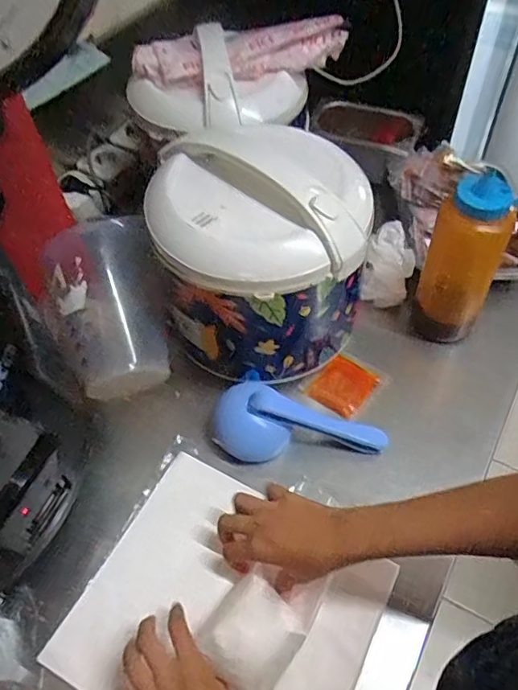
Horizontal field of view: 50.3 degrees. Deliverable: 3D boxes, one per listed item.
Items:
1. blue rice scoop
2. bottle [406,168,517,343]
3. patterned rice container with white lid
[{"bbox_3d":[0.042,0.096,0.630,0.190,0.063,0.092,19,55,16],"label":"blue rice scoop"},{"bbox_3d":[0.239,-0.096,0.667,0.085,0.216,0.066,13,54,12],"label":"bottle"},{"bbox_3d":[-0.002,-0.105,0.645,0.238,0.219,0.197,0,52,3],"label":"patterned rice container with white lid"}]

